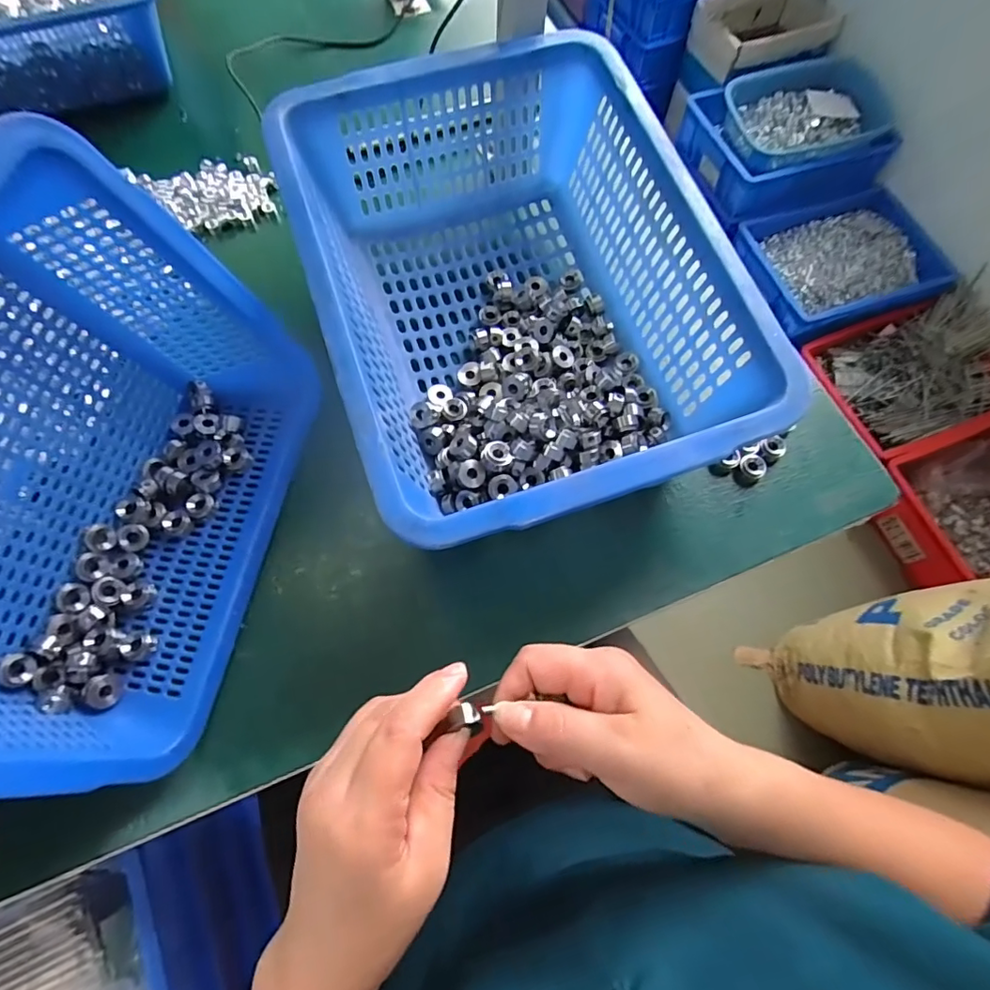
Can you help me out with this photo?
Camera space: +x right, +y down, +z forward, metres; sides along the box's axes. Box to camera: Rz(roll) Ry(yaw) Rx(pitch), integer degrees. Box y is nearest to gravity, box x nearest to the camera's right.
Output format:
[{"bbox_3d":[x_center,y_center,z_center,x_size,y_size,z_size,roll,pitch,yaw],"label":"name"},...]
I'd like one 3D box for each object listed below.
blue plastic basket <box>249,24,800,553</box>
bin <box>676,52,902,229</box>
[{"bbox_3d":[0.012,-0.143,0.402,0.263,0.111,0.345,-18,72,-9],"label":"blue plastic basket"},{"bbox_3d":[0.783,-0.938,1.406,0.489,0.168,0.359,-21,71,-9],"label":"bin"}]

